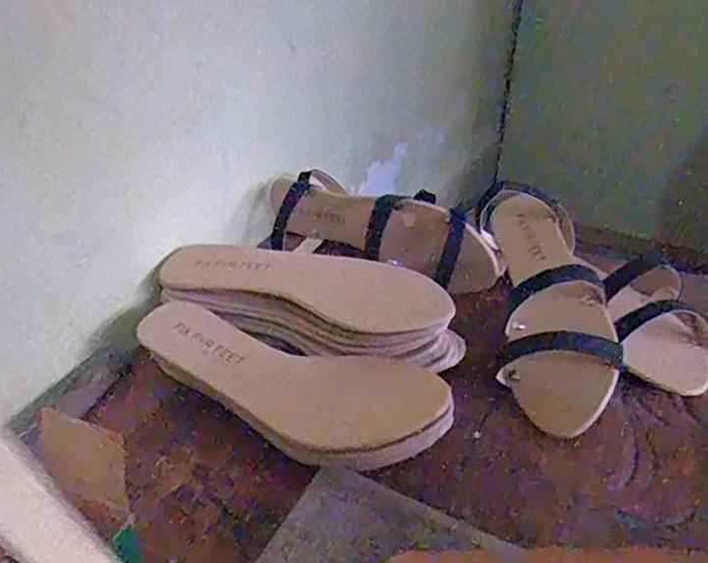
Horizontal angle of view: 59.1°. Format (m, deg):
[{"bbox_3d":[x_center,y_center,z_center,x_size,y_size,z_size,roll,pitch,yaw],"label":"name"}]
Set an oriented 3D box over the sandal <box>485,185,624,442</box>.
[{"bbox_3d":[0.148,0.005,0.485,0.082,0.064,0.217,1,36,2],"label":"sandal"}]

